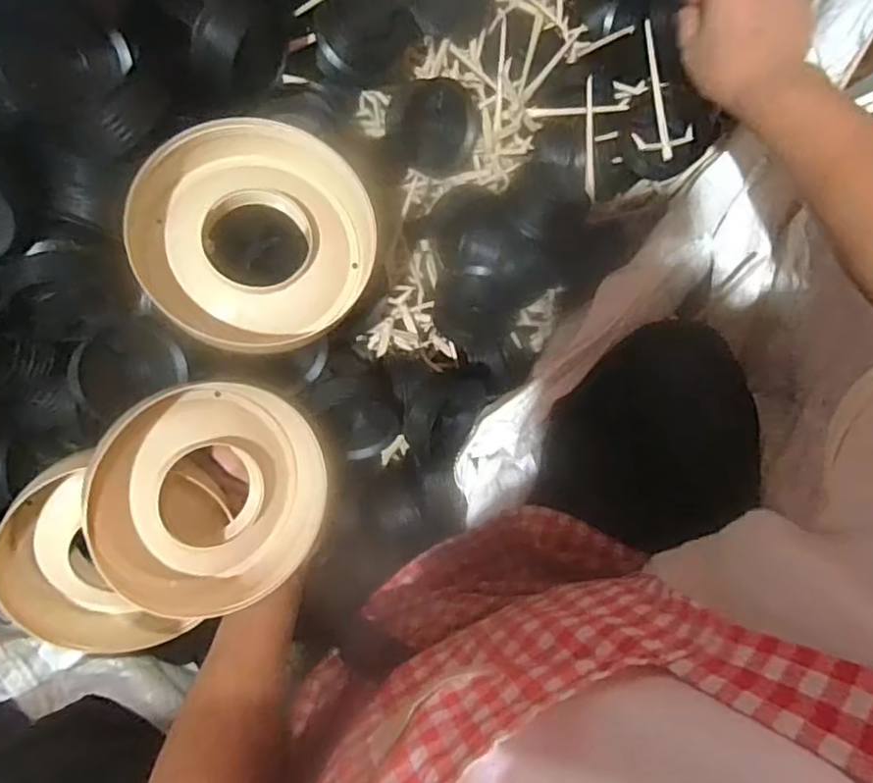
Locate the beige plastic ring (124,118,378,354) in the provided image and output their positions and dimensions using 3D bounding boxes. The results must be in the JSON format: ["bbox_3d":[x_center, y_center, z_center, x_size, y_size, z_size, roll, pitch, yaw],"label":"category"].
[{"bbox_3d":[-0.130,-0.109,0.460,0.161,0.045,0.161,-2,95,-24],"label":"beige plastic ring"}]

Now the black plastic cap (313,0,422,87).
[{"bbox_3d":[-0.055,-0.284,0.503,0.073,0.022,0.075,-1,94,-7],"label":"black plastic cap"}]

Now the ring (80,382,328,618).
[{"bbox_3d":[-0.157,0.076,0.455,0.160,0.031,0.161,-5,99,-35],"label":"ring"}]

